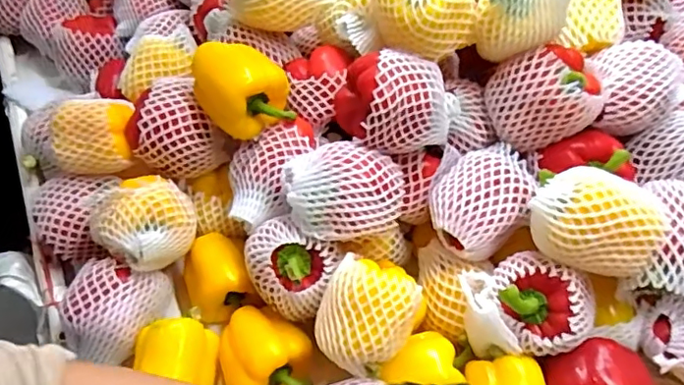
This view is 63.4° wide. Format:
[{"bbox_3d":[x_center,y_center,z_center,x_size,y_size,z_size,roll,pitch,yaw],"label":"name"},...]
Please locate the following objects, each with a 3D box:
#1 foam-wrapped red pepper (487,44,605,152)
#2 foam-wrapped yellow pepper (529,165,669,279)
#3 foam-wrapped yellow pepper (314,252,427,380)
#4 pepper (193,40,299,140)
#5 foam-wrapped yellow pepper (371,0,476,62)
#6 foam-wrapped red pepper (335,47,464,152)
[{"bbox_3d":[0.201,-0.096,0.547,0.105,0.082,0.076,-5,53,-3],"label":"foam-wrapped red pepper"},{"bbox_3d":[0.223,0.022,0.488,0.114,0.070,0.075,13,54,11],"label":"foam-wrapped yellow pepper"},{"bbox_3d":[0.022,0.107,0.484,0.084,0.070,0.081,0,52,0],"label":"foam-wrapped yellow pepper"},{"bbox_3d":[-0.104,-0.111,0.572,0.087,0.063,0.091,-18,54,-13],"label":"pepper"},{"bbox_3d":[0.081,-0.186,0.538,0.101,0.076,0.079,8,53,7],"label":"foam-wrapped yellow pepper"},{"bbox_3d":[0.051,-0.086,0.539,0.119,0.081,0.077,12,54,10],"label":"foam-wrapped red pepper"}]

